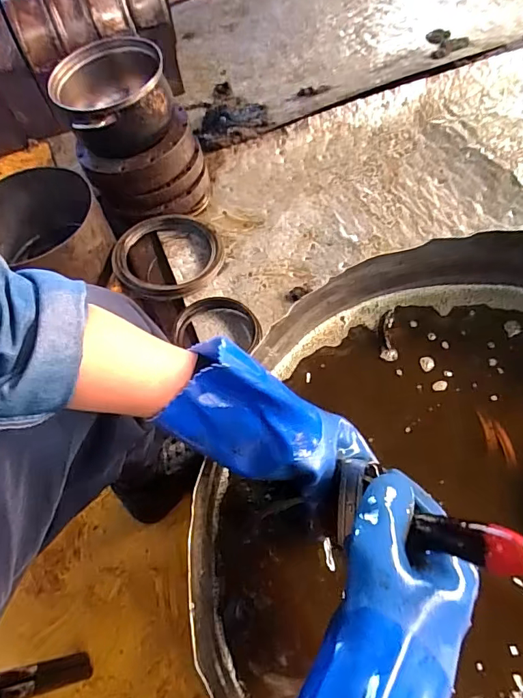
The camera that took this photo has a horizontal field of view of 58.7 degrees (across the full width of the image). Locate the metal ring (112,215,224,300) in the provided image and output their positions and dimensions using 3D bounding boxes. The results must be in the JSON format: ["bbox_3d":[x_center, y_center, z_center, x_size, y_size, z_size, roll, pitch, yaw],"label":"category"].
[{"bbox_3d":[-0.189,-0.191,0.951,0.217,0.050,0.215,-3,60,4],"label":"metal ring"}]

